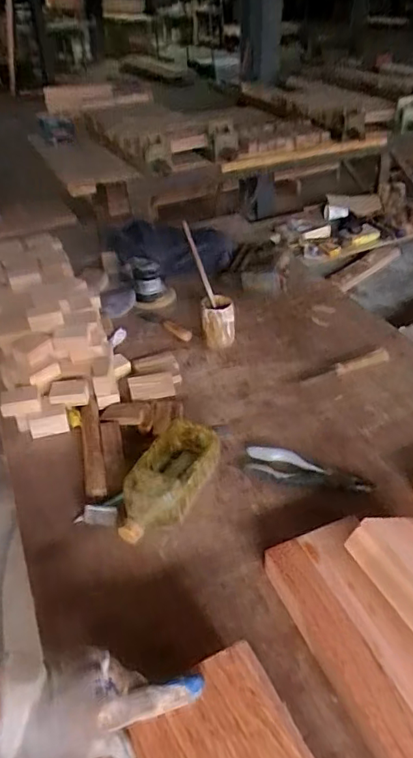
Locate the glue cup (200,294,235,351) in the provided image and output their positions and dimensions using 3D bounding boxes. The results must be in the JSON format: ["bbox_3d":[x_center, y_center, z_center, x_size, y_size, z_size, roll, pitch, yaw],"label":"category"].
[{"bbox_3d":[0.024,-0.112,1.088,0.068,0.114,0.068,-1,38,1],"label":"glue cup"}]

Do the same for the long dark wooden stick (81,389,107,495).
[{"bbox_3d":[-0.189,0.105,0.853,0.033,0.035,0.218,-10,39,-9],"label":"long dark wooden stick"}]

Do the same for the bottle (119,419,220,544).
[{"bbox_3d":[-0.064,0.150,0.779,0.106,0.068,0.220,18,43,24],"label":"bottle"}]

